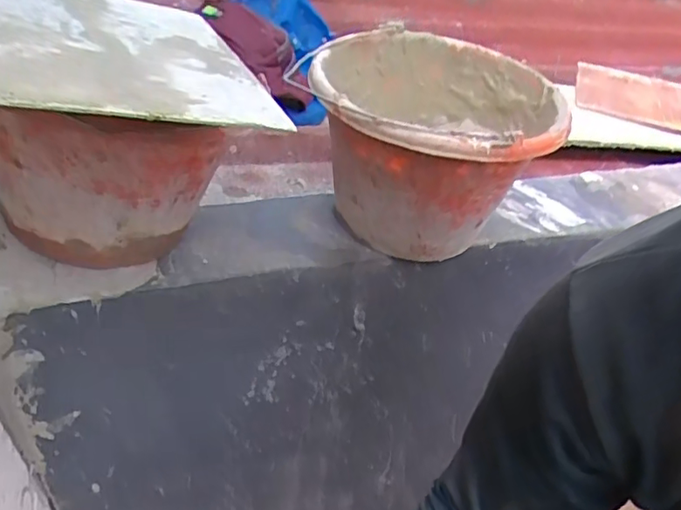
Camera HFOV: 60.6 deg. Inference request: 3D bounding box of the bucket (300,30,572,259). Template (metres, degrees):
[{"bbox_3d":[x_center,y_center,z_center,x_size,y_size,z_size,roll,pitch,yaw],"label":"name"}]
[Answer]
[{"bbox_3d":[0.091,-0.108,0.580,0.216,0.163,0.223,3,41,-3],"label":"bucket"}]

